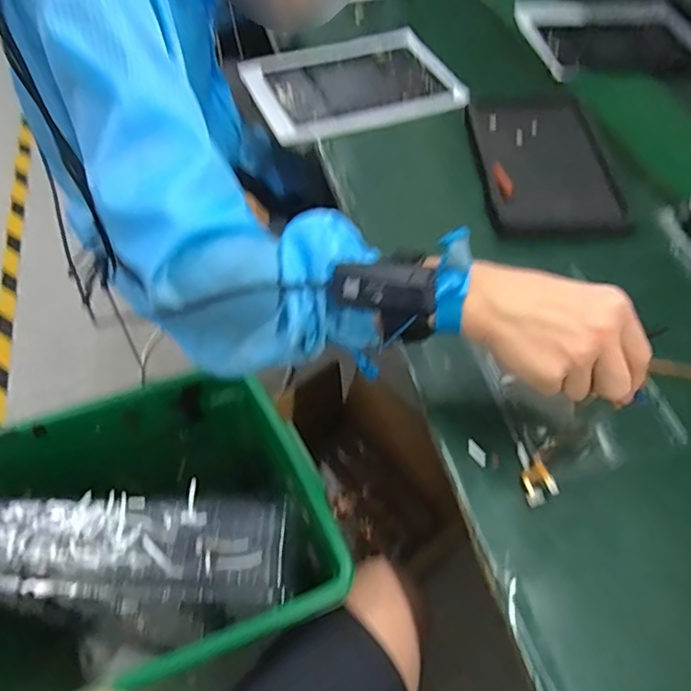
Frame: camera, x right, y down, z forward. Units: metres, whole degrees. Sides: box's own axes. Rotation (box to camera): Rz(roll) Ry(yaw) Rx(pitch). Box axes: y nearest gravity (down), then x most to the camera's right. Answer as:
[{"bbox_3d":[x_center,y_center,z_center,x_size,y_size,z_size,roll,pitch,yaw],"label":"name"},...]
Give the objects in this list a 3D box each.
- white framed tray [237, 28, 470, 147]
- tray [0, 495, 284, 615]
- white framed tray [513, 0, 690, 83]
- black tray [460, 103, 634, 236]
[{"bbox_3d":[0.020,-0.379,0.765,0.312,0.030,0.223,-17,57,-14],"label":"white framed tray"},{"bbox_3d":[-0.262,0.226,0.567,0.408,0.049,0.126,1,55,-1],"label":"tray"},{"bbox_3d":[0.452,-0.517,0.885,0.308,0.022,0.226,-7,55,-7],"label":"white framed tray"},{"bbox_3d":[0.234,-0.217,0.644,0.152,0.028,0.249,1,55,-1],"label":"black tray"}]

